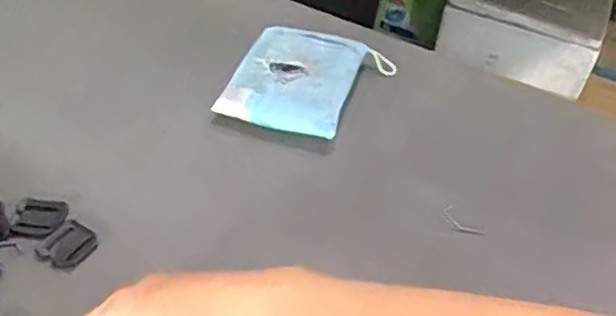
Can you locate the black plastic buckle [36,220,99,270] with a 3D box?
[{"bbox_3d":[-0.180,0.066,0.470,0.032,0.006,0.040,22,45,16],"label":"black plastic buckle"}]

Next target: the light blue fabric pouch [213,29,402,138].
[{"bbox_3d":[0.001,-0.084,0.635,0.130,0.029,0.166,17,43,10],"label":"light blue fabric pouch"}]

